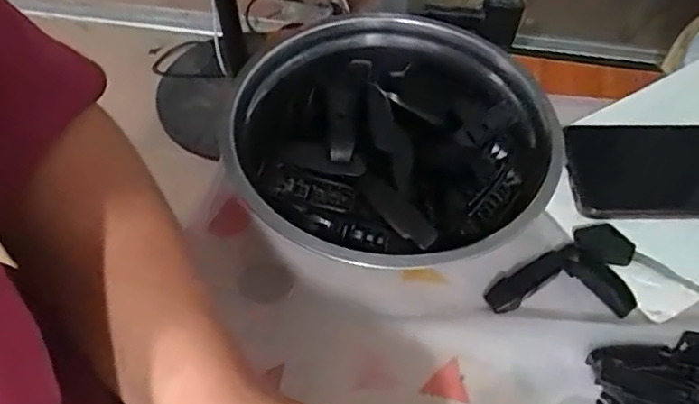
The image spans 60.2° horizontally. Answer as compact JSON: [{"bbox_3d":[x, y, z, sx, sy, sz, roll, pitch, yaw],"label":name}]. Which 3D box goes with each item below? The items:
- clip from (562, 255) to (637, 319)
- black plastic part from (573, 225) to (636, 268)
[{"bbox_3d":[0.156,0.050,0.374,0.045,0.007,0.020,39,62,24],"label":"clip"},{"bbox_3d":[0.163,0.027,0.385,0.036,0.004,0.028,29,58,18],"label":"black plastic part"}]

